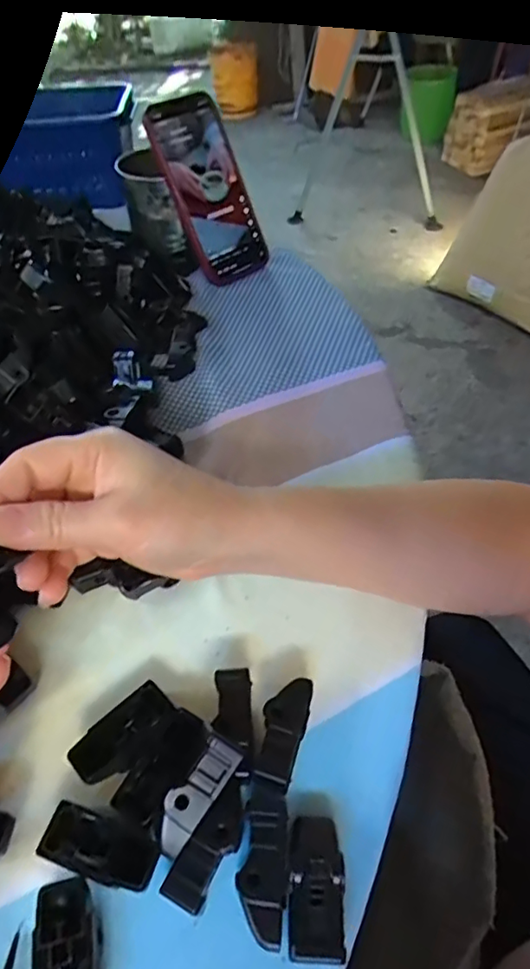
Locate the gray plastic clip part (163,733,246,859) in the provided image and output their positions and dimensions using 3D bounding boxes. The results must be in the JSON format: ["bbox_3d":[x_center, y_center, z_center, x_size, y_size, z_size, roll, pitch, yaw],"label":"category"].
[{"bbox_3d":[-0.029,0.126,0.226,0.017,0.010,0.046,36,73,-4],"label":"gray plastic clip part"}]

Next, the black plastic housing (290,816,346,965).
[{"bbox_3d":[0.021,0.164,0.226,0.021,0.020,0.048,2,50,2],"label":"black plastic housing"}]

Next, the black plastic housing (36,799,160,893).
[{"bbox_3d":[-0.068,0.154,0.233,0.049,0.020,0.021,13,51,12],"label":"black plastic housing"}]

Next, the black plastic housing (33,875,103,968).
[{"bbox_3d":[-0.074,0.181,0.211,0.023,0.018,0.048,-10,50,-8],"label":"black plastic housing"}]

